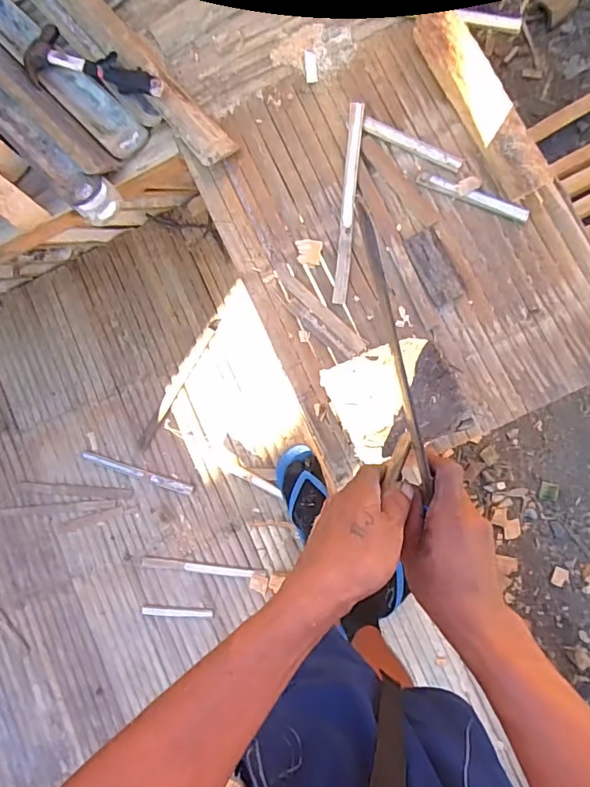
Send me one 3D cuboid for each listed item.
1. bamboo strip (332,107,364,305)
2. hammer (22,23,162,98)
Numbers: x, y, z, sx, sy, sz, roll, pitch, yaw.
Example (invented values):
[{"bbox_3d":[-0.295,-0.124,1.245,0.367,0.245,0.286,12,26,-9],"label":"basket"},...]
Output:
[{"bbox_3d":[0.083,-0.293,0.774,0.020,0.017,0.309,5,86,-1],"label":"bamboo strip"},{"bbox_3d":[-0.326,-0.526,0.814,0.257,0.022,0.102,24,86,14],"label":"hammer"}]

